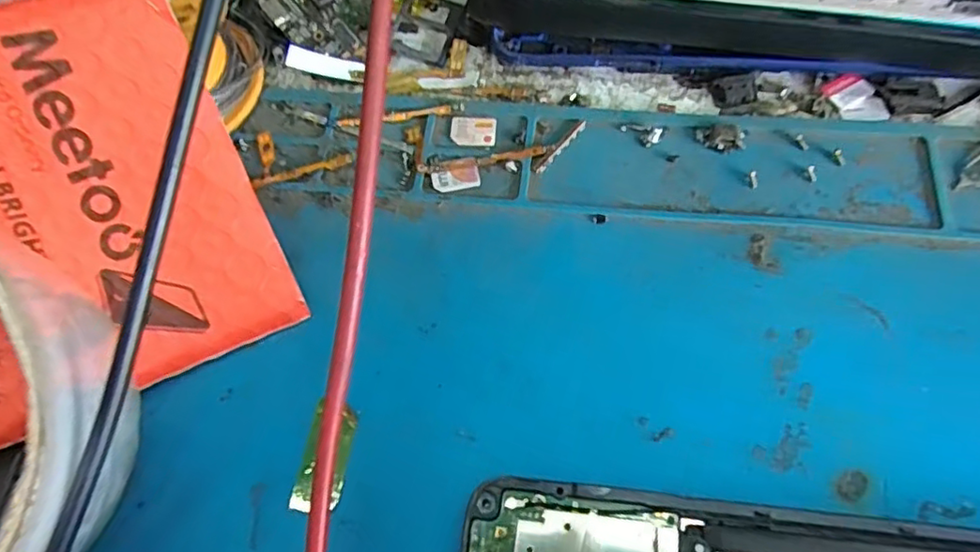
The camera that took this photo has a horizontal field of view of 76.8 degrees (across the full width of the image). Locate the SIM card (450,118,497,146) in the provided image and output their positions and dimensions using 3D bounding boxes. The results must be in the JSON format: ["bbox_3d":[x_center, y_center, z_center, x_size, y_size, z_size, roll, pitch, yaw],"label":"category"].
[{"bbox_3d":[-0.004,-0.040,0.170,0.012,0.004,0.009,3,70,2],"label":"SIM card"}]

